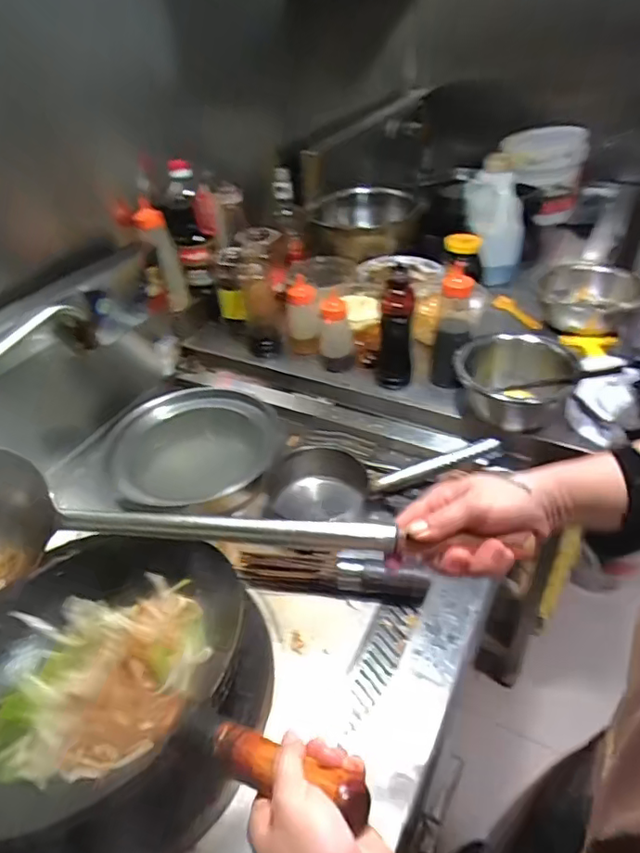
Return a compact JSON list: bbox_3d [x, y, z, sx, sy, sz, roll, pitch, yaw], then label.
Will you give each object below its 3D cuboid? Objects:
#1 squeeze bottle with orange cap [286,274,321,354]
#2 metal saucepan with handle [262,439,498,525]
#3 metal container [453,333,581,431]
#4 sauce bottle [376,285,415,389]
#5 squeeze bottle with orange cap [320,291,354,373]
[{"bbox_3d":[-0.031,-0.203,1.028,0.057,0.126,0.049,-9,40,-4],"label":"squeeze bottle with orange cap"},{"bbox_3d":[0.096,0.088,0.889,0.364,0.078,0.150,-9,40,-4],"label":"metal saucepan with handle"},{"bbox_3d":[0.318,-0.071,0.911,0.192,0.126,0.190,4,41,11],"label":"metal container"},{"bbox_3d":[0.125,-0.149,0.933,0.062,0.184,0.051,1,40,7],"label":"sauce bottle"},{"bbox_3d":[0.029,-0.165,0.993,0.059,0.136,0.060,-2,40,4],"label":"squeeze bottle with orange cap"}]

